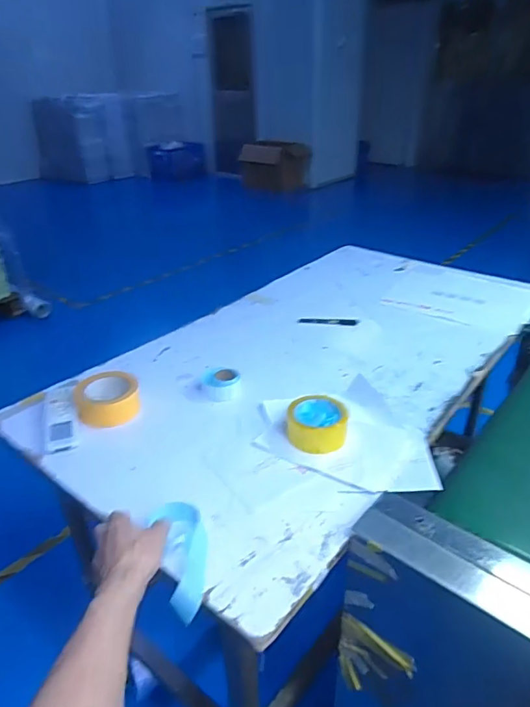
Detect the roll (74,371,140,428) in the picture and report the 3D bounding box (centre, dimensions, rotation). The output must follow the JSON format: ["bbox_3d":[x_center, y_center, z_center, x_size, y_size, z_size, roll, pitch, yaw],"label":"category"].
[{"bbox_3d":[-0.276,0.079,0.877,0.111,0.054,0.103,-10,30,-14],"label":"roll"}]

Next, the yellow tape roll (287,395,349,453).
[{"bbox_3d":[0.085,0.112,0.803,0.095,0.041,0.096,-1,29,1],"label":"yellow tape roll"}]

